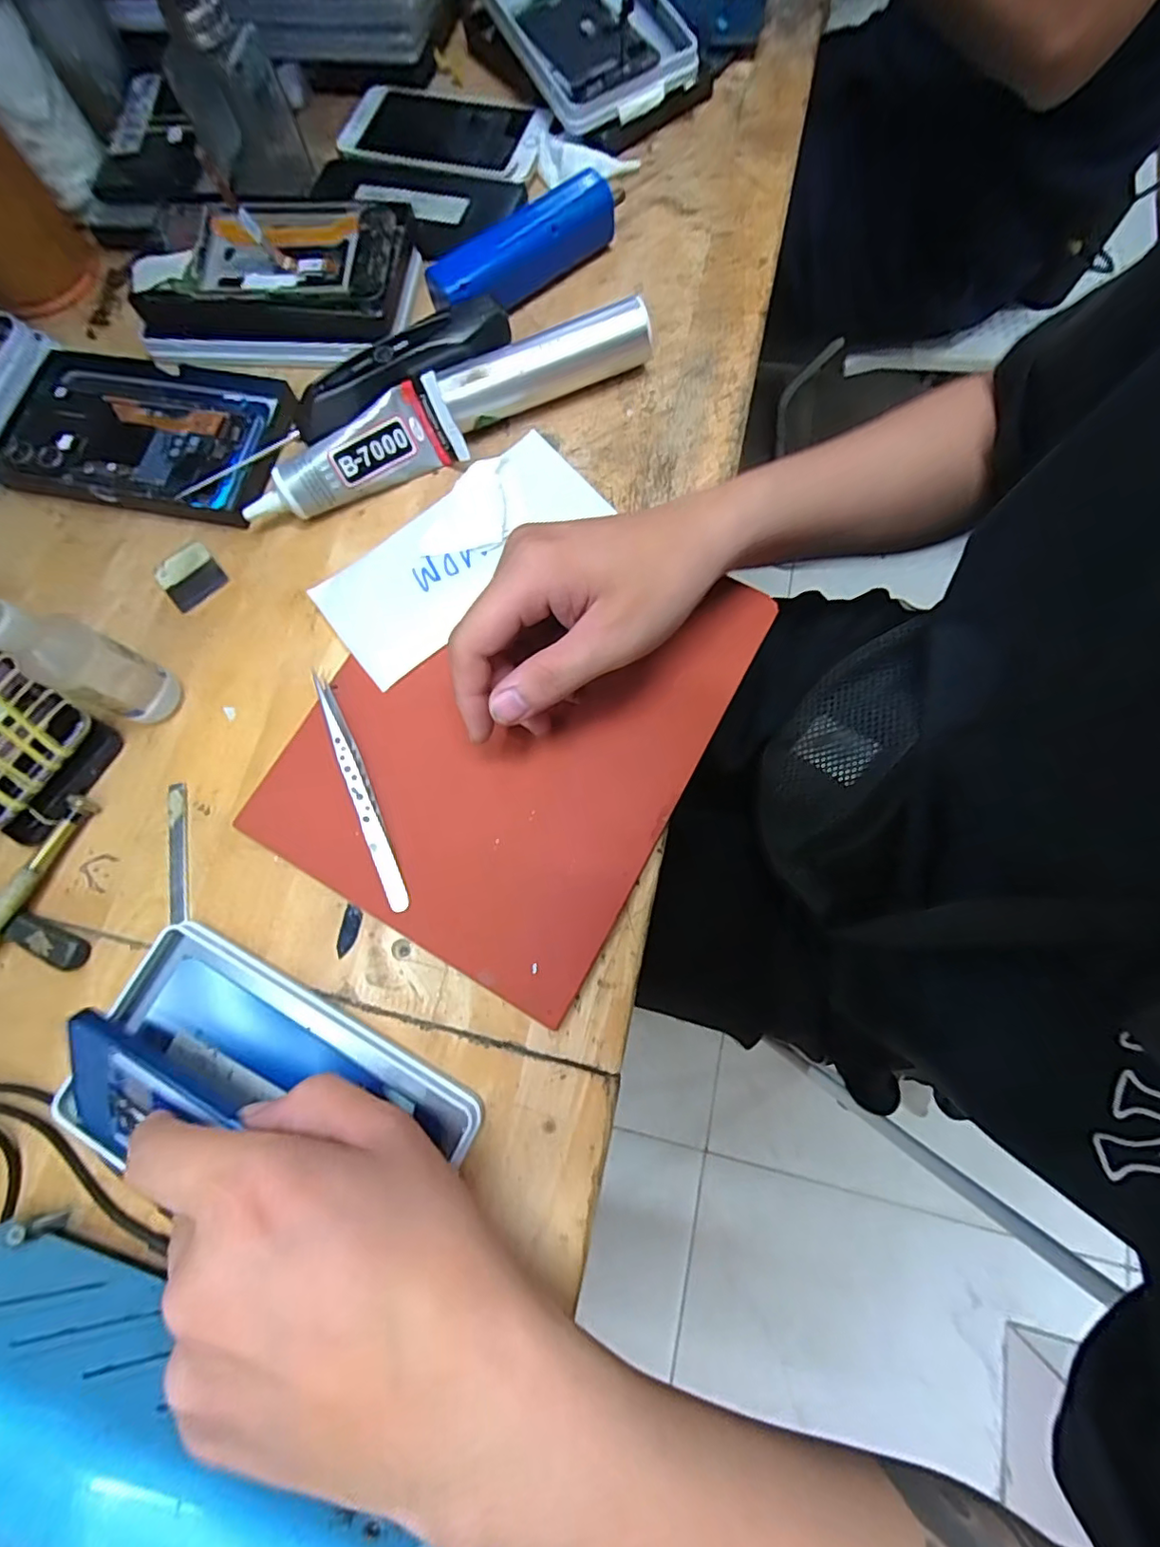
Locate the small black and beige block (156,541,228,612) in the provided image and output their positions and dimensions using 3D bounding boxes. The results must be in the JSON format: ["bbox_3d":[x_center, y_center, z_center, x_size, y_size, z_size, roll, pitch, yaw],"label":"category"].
[{"bbox_3d":[-0.240,-0.122,0.345,0.035,0.004,0.039,-40,76,-7],"label":"small black and beige block"}]

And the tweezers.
[{"bbox_3d":[-0.115,0.006,0.292,0.011,0.010,0.134,-24,75,-3],"label":"tweezers"}]

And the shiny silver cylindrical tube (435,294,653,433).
[{"bbox_3d":[-0.020,-0.250,0.342,0.130,0.028,0.025,-23,77,-4],"label":"shiny silver cylindrical tube"}]

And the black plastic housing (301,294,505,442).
[{"bbox_3d":[-0.108,-0.247,0.340,0.143,0.018,0.029,-29,75,-4],"label":"black plastic housing"}]

